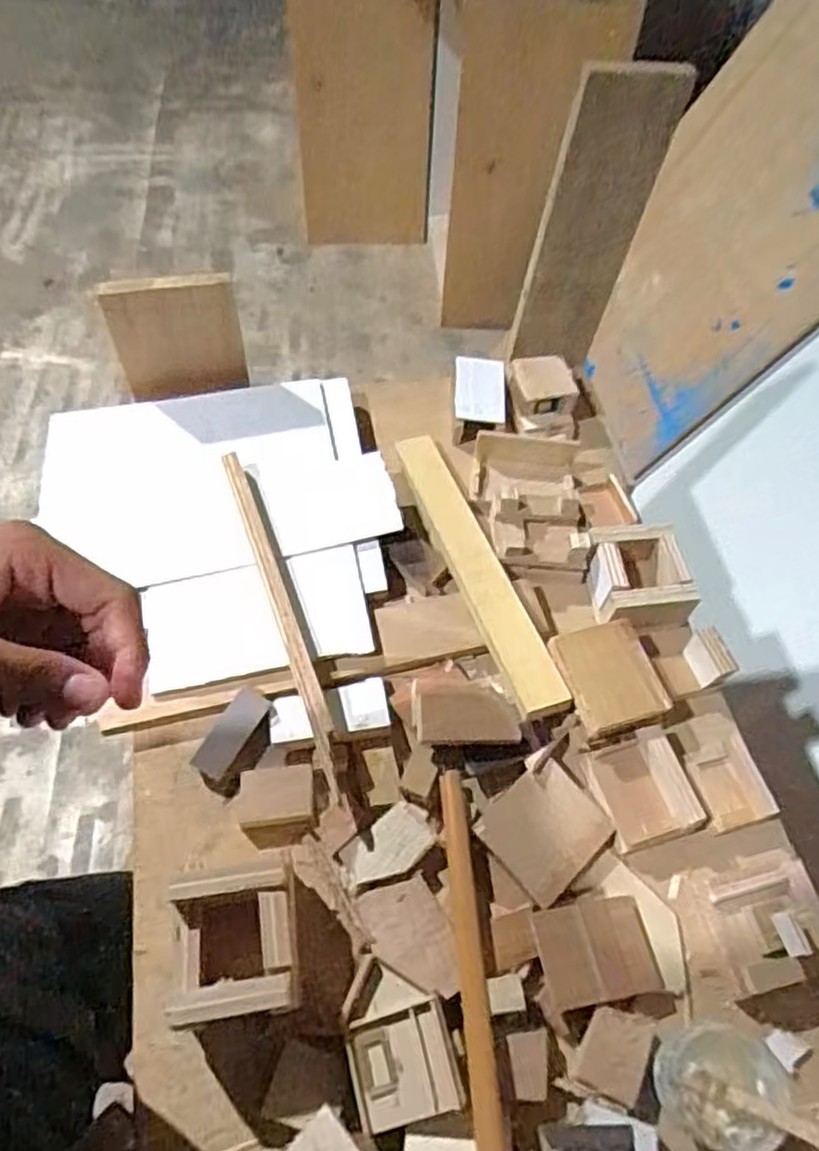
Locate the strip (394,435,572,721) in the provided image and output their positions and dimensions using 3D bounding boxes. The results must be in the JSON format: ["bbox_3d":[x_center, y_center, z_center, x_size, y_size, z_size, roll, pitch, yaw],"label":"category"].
[{"bbox_3d":[0.060,-0.016,0.696,0.047,0.016,0.334,-29,54,10],"label":"strip"}]

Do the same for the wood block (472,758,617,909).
[{"bbox_3d":[0.110,0.206,0.582,0.089,0.013,0.081,-37,68,-21],"label":"wood block"}]

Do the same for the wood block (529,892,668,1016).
[{"bbox_3d":[0.140,0.280,0.538,0.084,0.016,0.067,-8,60,-7],"label":"wood block"}]

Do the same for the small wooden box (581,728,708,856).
[{"bbox_3d":[0.195,0.179,0.601,0.070,0.028,0.084,-16,62,-11],"label":"small wooden box"}]

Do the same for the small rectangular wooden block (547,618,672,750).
[{"bbox_3d":[0.170,0.091,0.626,0.082,0.036,0.094,-18,59,-14],"label":"small rectangular wooden block"}]

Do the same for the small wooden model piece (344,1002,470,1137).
[{"bbox_3d":[-0.005,0.331,0.486,0.069,0.022,0.063,-12,61,-9],"label":"small wooden model piece"}]

